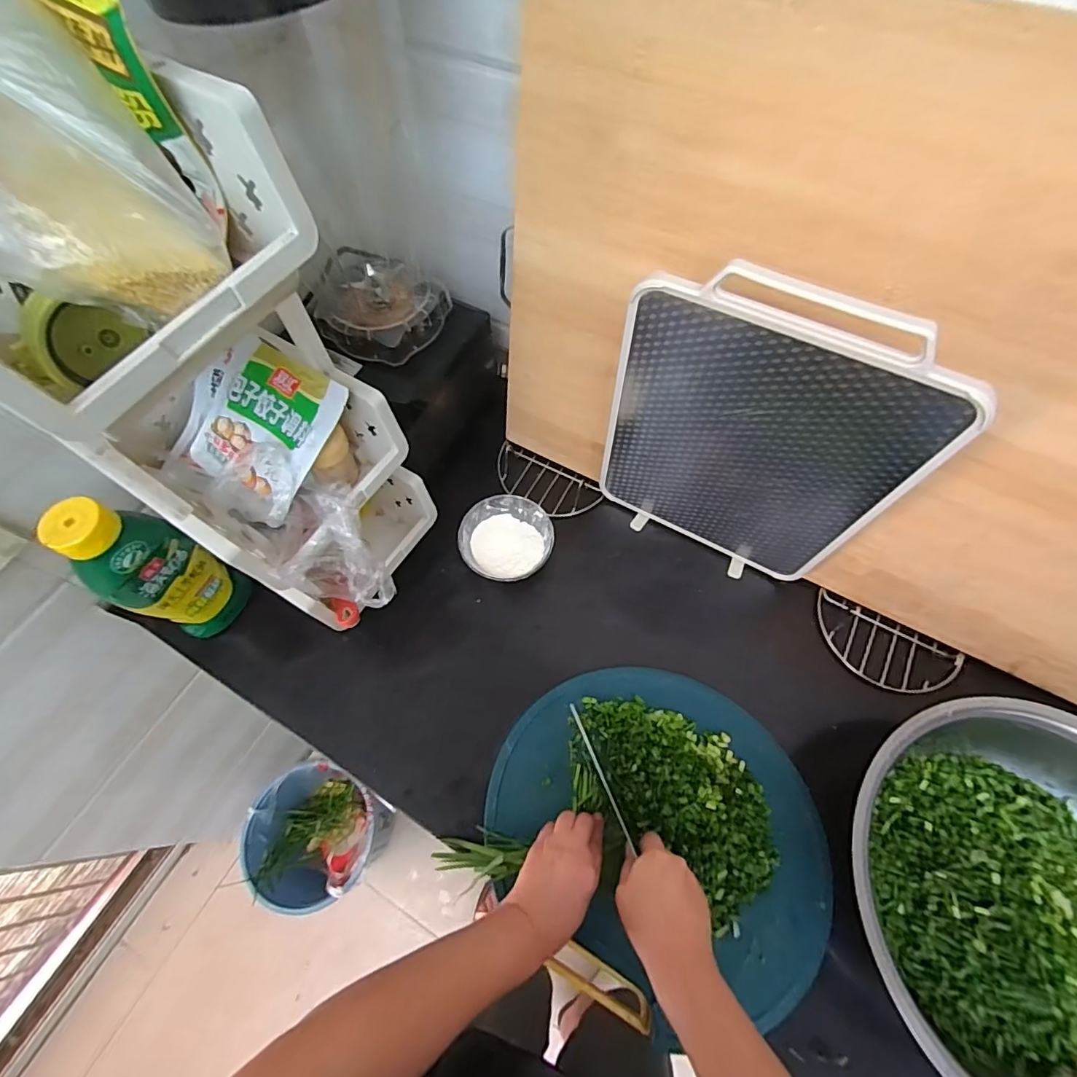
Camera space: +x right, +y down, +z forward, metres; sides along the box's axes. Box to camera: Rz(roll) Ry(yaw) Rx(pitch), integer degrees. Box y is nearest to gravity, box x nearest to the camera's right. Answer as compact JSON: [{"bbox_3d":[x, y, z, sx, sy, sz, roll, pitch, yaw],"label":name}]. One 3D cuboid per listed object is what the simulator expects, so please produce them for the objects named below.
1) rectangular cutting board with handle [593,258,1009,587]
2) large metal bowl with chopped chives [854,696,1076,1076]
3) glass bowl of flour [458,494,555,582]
[{"bbox_3d":[0.210,-0.088,0.526,0.286,0.379,0.020,25,67,13],"label":"rectangular cutting board with handle"},{"bbox_3d":[0.454,0.340,0.469,0.331,0.097,0.335,0,64,1],"label":"large metal bowl with chopped chives"},{"bbox_3d":[-0.041,0.005,0.674,0.121,0.051,0.113,0,64,1],"label":"glass bowl of flour"}]

